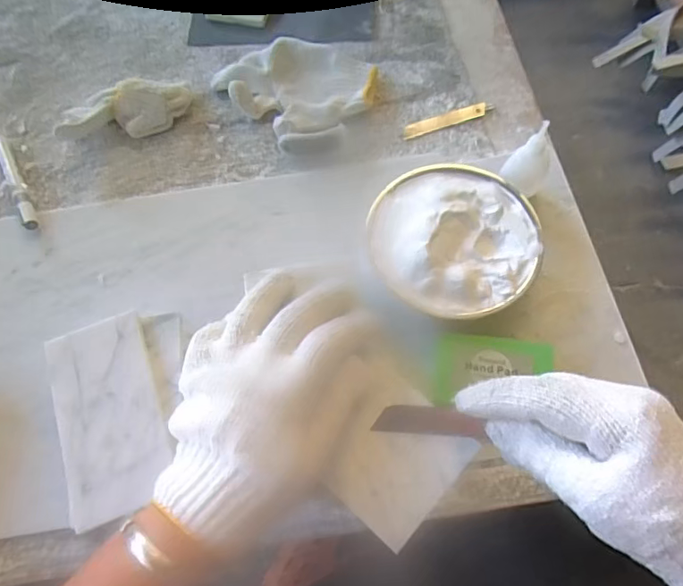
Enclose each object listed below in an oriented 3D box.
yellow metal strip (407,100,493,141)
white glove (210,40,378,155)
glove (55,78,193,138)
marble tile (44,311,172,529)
[{"bbox_3d":[0.117,-0.189,0.546,0.106,0.005,0.017,-19,68,-7],"label":"yellow metal strip"},{"bbox_3d":[-0.052,-0.225,0.555,0.166,0.029,0.136,27,70,12],"label":"white glove"},{"bbox_3d":[-0.232,-0.198,0.543,0.134,0.047,0.054,-12,67,-4],"label":"glove"},{"bbox_3d":[-0.180,0.094,0.389,0.080,0.006,0.150,-18,68,-7],"label":"marble tile"}]

